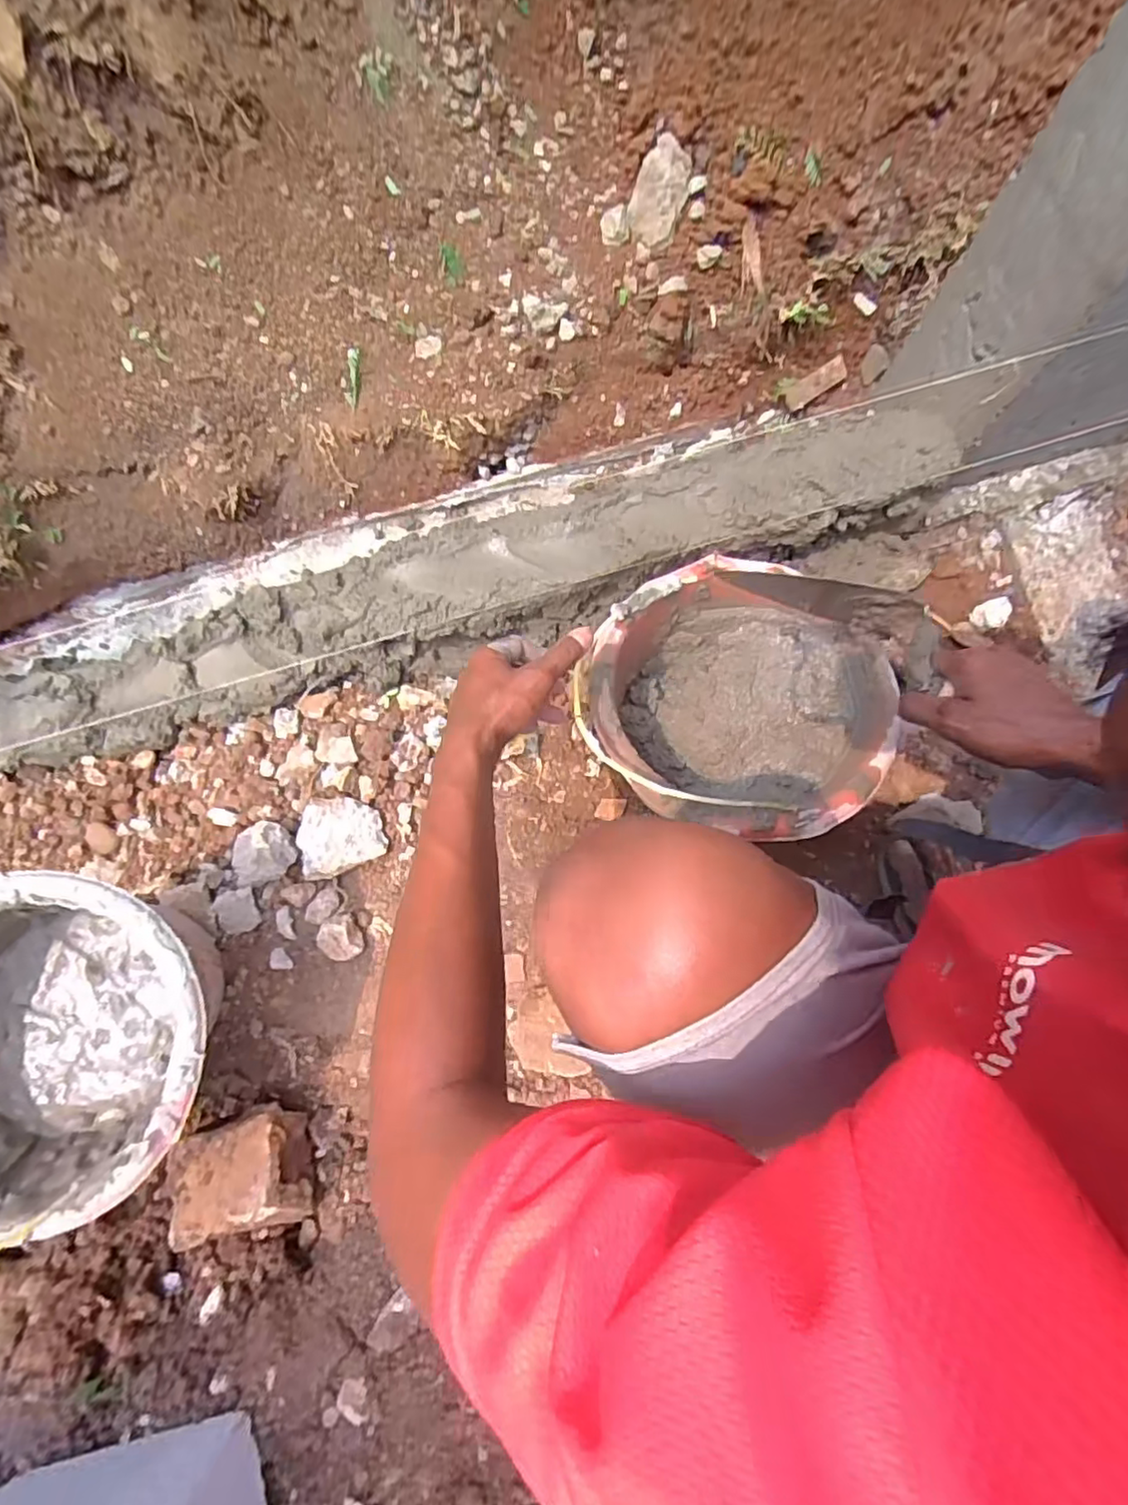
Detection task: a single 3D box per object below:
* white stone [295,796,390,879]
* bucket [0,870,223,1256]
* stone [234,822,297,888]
[{"bbox_3d":[-0.256,0.091,0.718,0.097,0.032,0.084,-19,80,-4],"label":"white stone"},{"bbox_3d":[-0.441,0.260,0.598,0.273,0.229,0.264,0,79,0],"label":"bucket"},{"bbox_3d":[-0.343,0.108,0.706,0.080,0.045,0.067,-18,79,-4],"label":"stone"}]

